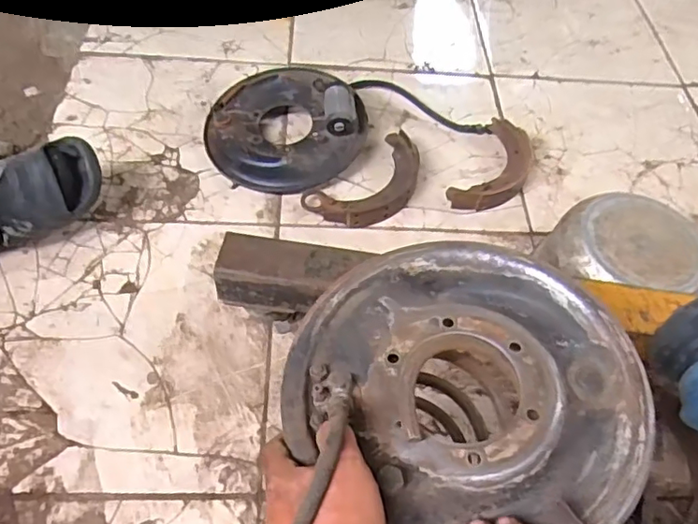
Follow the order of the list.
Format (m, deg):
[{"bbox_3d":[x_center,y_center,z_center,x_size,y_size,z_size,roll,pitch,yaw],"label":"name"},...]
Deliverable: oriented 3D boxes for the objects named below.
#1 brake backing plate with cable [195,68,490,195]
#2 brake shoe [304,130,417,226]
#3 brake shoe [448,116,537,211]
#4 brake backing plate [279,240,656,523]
[{"bbox_3d":[-0.015,-0.261,1.010,0.459,0.086,0.262,-20,61,-17],"label":"brake backing plate with cable"},{"bbox_3d":[0.041,-0.125,0.953,0.225,0.030,0.120,-38,67,-25],"label":"brake shoe"},{"bbox_3d":[0.255,-0.159,1.000,0.102,0.036,0.229,28,59,13],"label":"brake shoe"},{"bbox_3d":[0.083,0.090,0.450,0.258,0.051,0.243,2,57,-4],"label":"brake backing plate"}]

